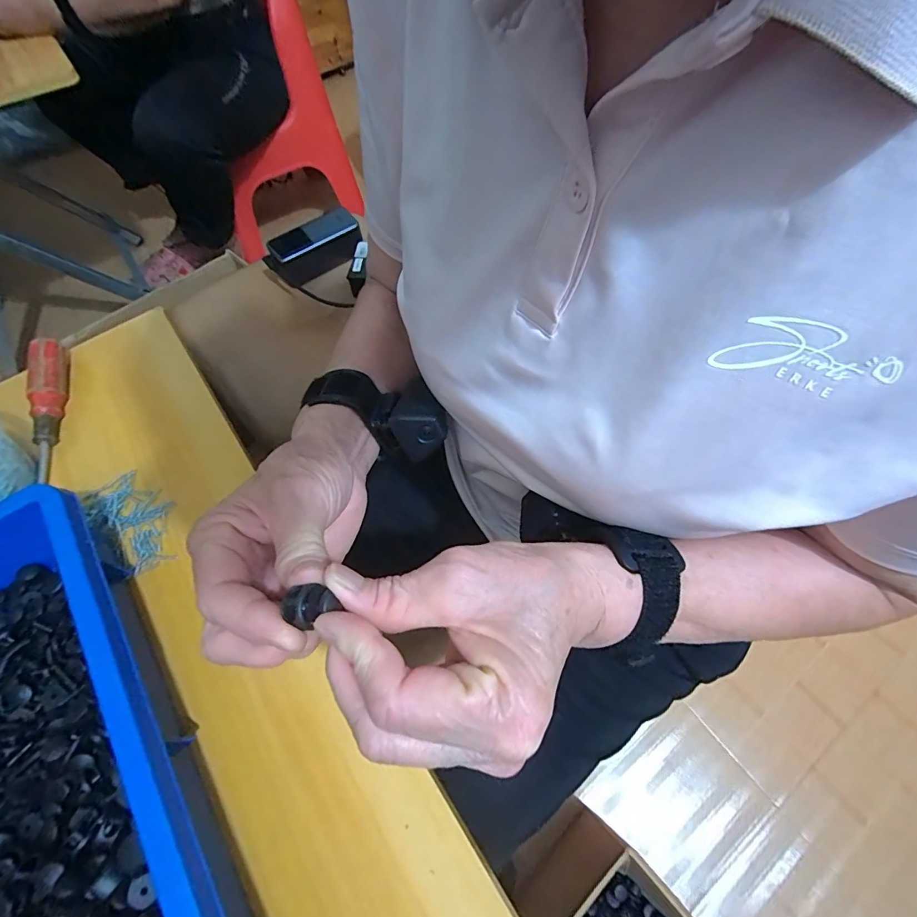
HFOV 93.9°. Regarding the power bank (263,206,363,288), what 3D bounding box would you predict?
[{"bbox_3d":[-0.215,-0.313,0.633,0.144,0.060,0.048,-32,65,-14],"label":"power bank"}]

